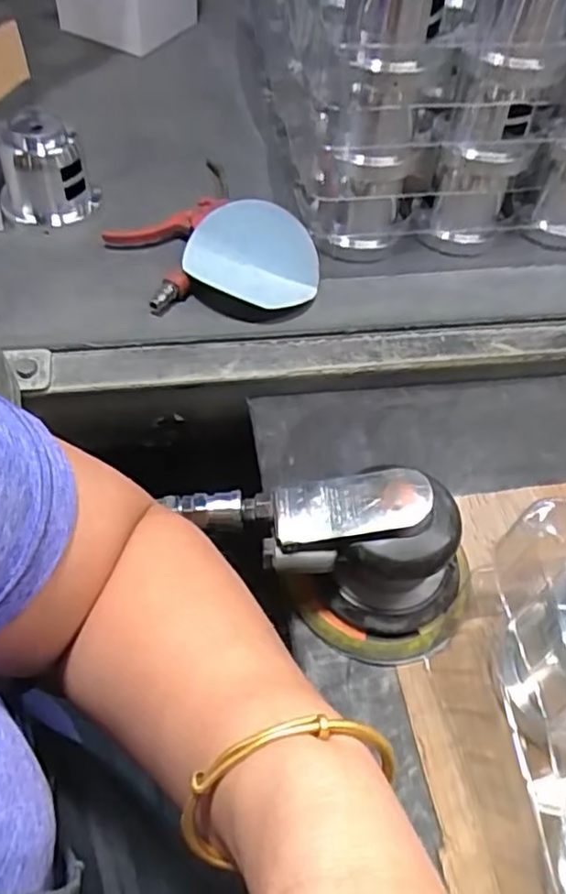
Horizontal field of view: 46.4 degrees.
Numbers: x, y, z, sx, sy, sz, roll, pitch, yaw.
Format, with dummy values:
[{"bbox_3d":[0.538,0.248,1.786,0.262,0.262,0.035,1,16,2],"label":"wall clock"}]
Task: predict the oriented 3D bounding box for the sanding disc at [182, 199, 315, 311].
[{"bbox_3d":[-0.025,-0.167,0.561,0.114,0.049,0.062,10,53,2],"label":"sanding disc"}]

